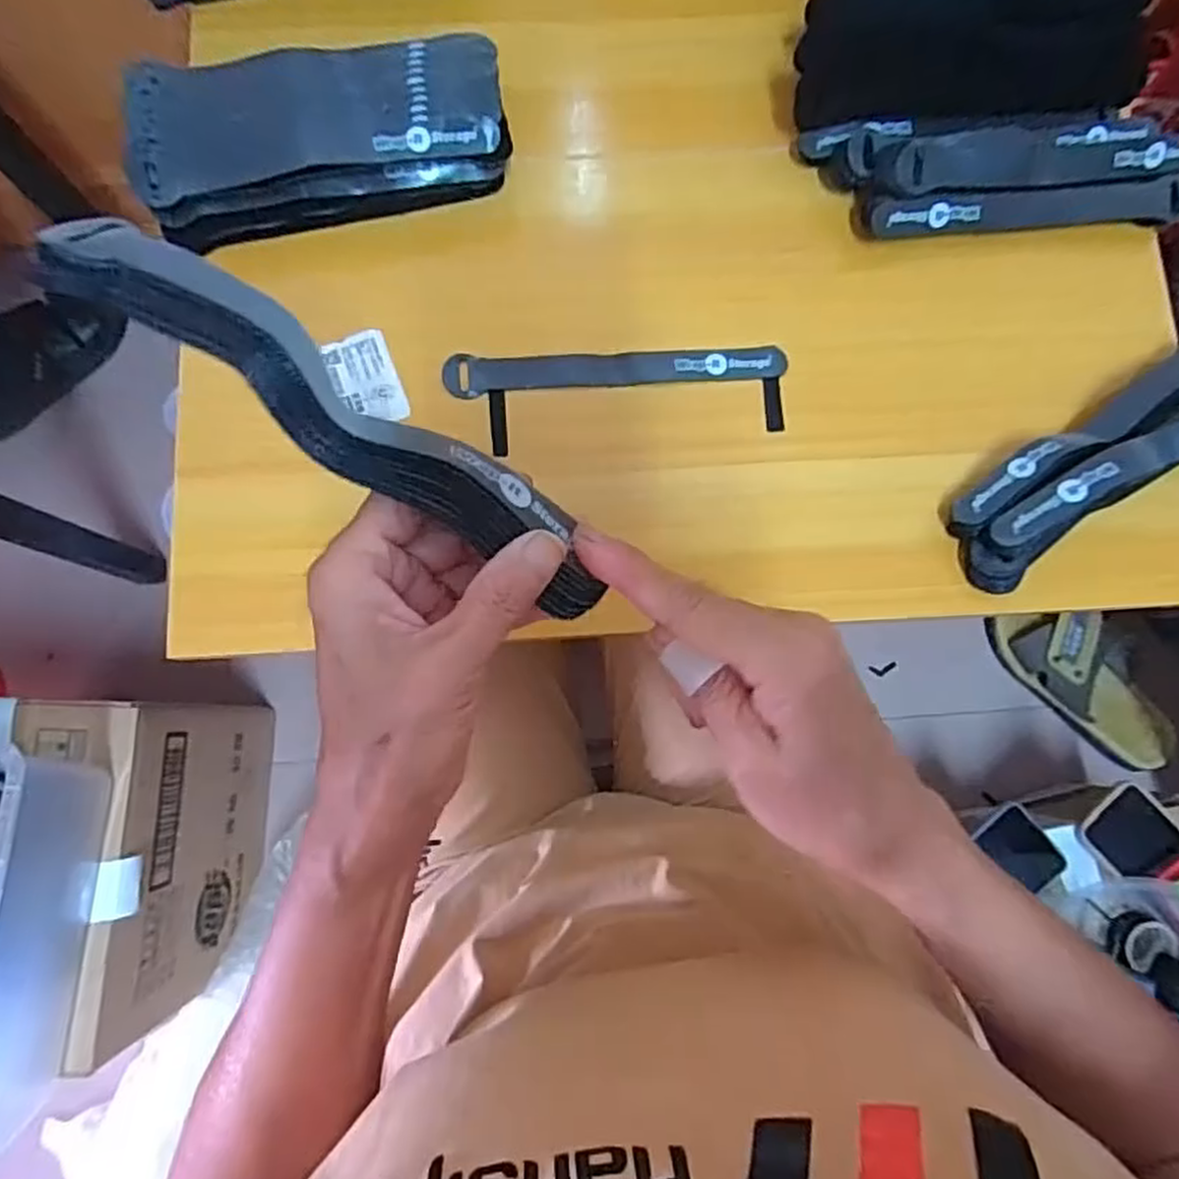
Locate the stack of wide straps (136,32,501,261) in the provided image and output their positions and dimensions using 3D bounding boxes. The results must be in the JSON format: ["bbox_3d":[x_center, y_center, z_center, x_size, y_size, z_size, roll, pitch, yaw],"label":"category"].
[{"bbox_3d":[-0.152,-0.264,0.433,0.204,0.055,0.093,-16,82,-3],"label":"stack of wide straps"}]

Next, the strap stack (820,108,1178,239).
[{"bbox_3d":[0.253,-0.251,0.446,0.208,0.045,0.070,-5,82,-2],"label":"strap stack"}]

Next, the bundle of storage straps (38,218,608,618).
[{"bbox_3d":[-0.070,-0.050,0.229,0.183,0.018,0.030,34,82,-15],"label":"bundle of storage straps"}]

